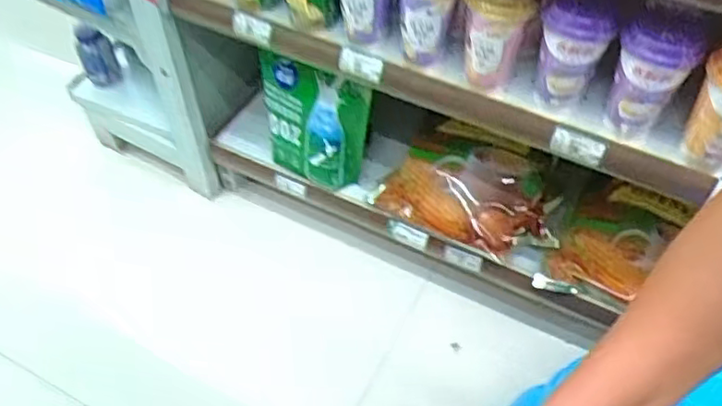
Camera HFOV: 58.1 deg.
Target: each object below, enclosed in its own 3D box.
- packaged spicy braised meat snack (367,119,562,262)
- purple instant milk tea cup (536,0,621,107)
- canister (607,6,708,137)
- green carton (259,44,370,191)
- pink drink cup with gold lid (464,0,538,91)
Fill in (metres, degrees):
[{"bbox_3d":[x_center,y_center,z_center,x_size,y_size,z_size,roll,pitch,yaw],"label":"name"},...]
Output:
[{"bbox_3d":[0.172,-0.027,1.066,0.291,0.099,0.149,22,55,17],"label":"packaged spicy braised meat snack"},{"bbox_3d":[0.243,-0.181,0.756,0.081,0.162,0.095,15,53,12],"label":"purple instant milk tea cup"},{"bbox_3d":[0.323,-0.146,0.718,0.080,0.142,0.059,28,57,21],"label":"canister"},{"bbox_3d":[-0.084,-0.145,1.055,0.193,0.265,0.073,28,57,21],"label":"green carton"},{"bbox_3d":[0.154,-0.194,0.754,0.074,0.140,0.072,0,52,0],"label":"pink drink cup with gold lid"}]

